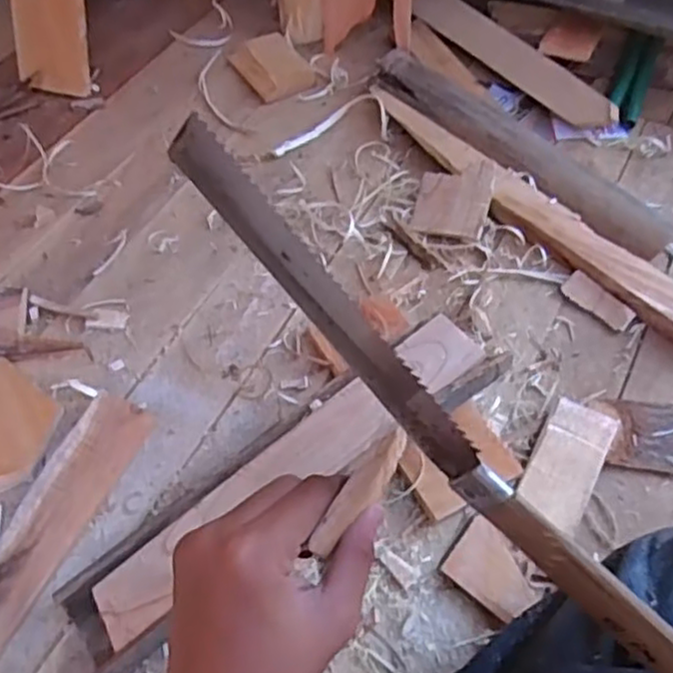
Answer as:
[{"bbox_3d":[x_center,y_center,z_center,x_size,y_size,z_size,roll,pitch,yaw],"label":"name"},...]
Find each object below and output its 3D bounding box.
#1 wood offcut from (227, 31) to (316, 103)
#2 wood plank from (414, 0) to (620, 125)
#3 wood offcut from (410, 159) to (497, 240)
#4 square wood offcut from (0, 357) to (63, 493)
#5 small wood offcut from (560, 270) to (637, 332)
[{"bbox_3d":[-0.085,-0.373,0.960,0.091,0.021,0.111,-25,60,-17],"label":"wood offcut"},{"bbox_3d":[0.228,-0.384,0.949,0.343,0.048,0.014,45,27,21],"label":"wood plank"},{"bbox_3d":[0.136,-0.162,0.813,0.082,0.005,0.097,9,76,17],"label":"wood offcut"},{"bbox_3d":[-0.313,0.082,0.655,0.112,0.010,0.096,31,61,18],"label":"square wood offcut"},{"bbox_3d":[0.282,-0.039,0.756,0.031,0.005,0.080,-47,65,-3],"label":"small wood offcut"}]

